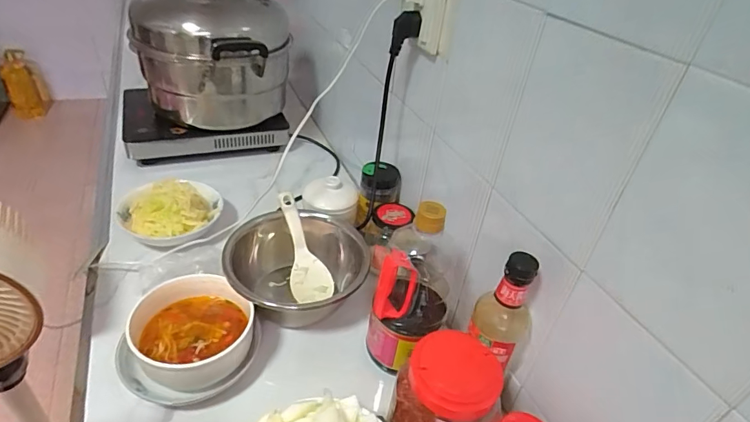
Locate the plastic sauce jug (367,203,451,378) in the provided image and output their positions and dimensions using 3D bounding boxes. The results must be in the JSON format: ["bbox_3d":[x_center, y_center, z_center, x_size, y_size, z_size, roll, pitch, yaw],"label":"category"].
[{"bbox_3d":[0.042,0.091,0.561,0.098,0.228,0.106,5,37,-4],"label":"plastic sauce jug"}]

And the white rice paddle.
[{"bbox_3d":[-0.120,0.056,0.718,0.063,0.020,0.184,-14,78,-17],"label":"white rice paddle"}]

